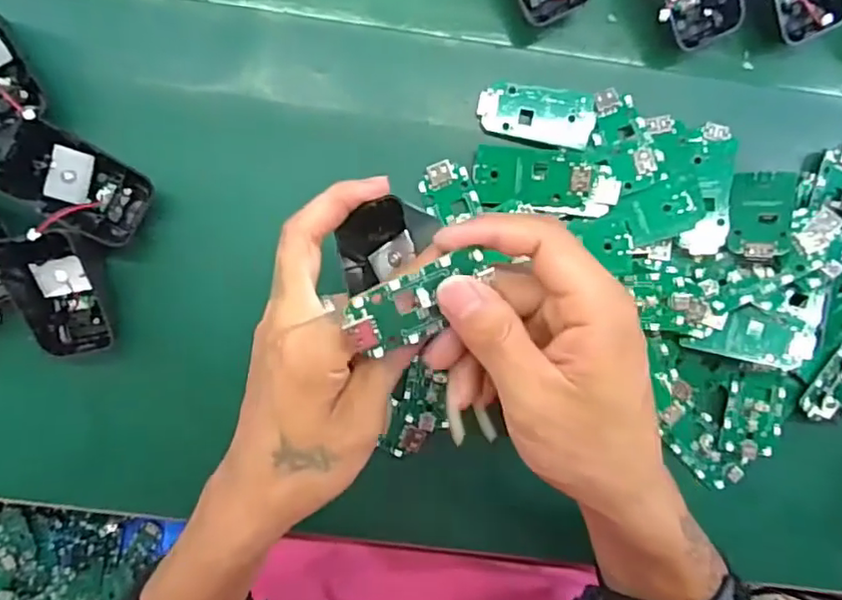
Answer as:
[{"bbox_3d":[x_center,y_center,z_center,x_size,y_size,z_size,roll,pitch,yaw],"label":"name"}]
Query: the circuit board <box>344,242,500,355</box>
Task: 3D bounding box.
[{"bbox_3d":[0.000,0.002,0.242,0.059,0.004,0.031,-25,121,-7],"label":"circuit board"}]

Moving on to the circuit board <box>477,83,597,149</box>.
[{"bbox_3d":[0.065,-0.105,0.342,0.064,0.004,0.030,10,92,-1],"label":"circuit board"}]

